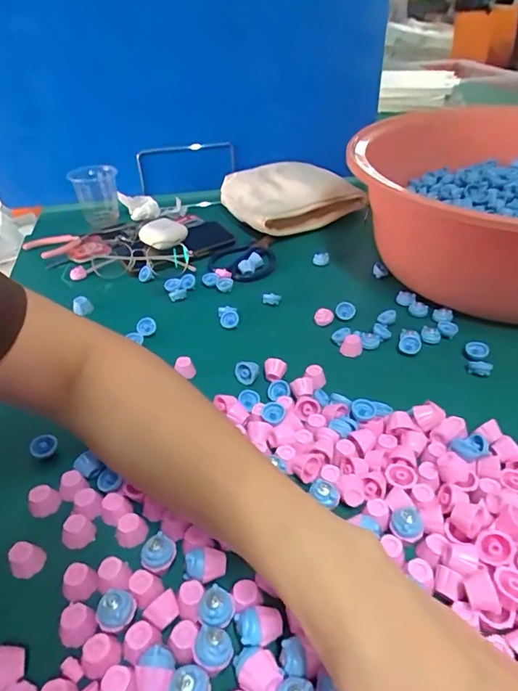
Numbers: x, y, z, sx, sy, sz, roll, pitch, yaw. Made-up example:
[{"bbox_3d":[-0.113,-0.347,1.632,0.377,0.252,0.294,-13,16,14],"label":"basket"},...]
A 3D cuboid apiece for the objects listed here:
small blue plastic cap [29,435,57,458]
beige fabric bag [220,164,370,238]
[{"bbox_3d":[-0.164,0.077,0.367,0.019,0.010,0.018,-19,39,-20],"label":"small blue plastic cap"},{"bbox_3d":[0.043,-0.208,0.689,0.153,0.074,0.137,-18,39,-19],"label":"beige fabric bag"}]

